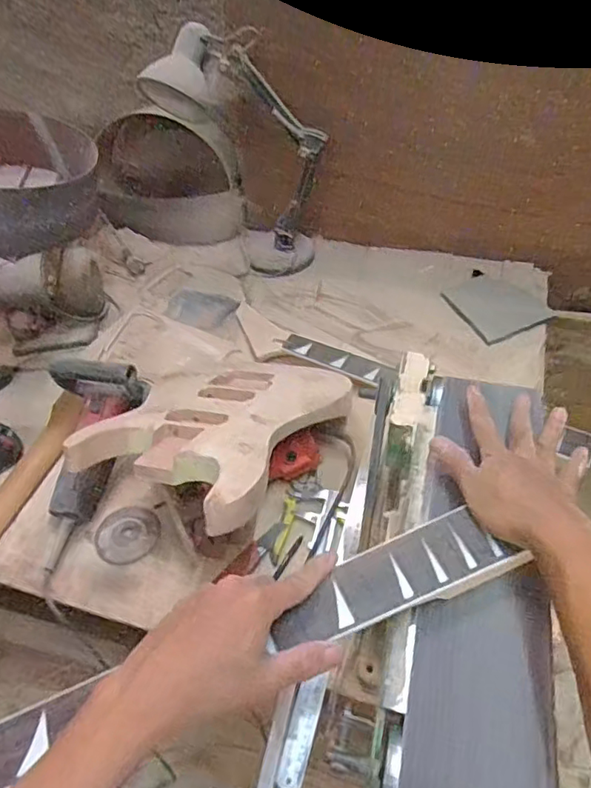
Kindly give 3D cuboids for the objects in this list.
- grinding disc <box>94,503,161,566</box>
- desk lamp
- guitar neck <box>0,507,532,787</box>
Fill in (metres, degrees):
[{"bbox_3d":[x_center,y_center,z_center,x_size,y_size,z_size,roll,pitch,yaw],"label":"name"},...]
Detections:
[{"bbox_3d":[-0.240,0.198,0.816,0.091,0.014,0.087,-4,43,4],"label":"grinding disc"},{"bbox_3d":[-0.119,-0.472,1.120,0.336,0.419,0.152,30,57,26],"label":"desk lamp"},{"bbox_3d":[-0.105,0.212,0.408,0.583,0.021,0.074,-19,53,-11],"label":"guitar neck"}]

